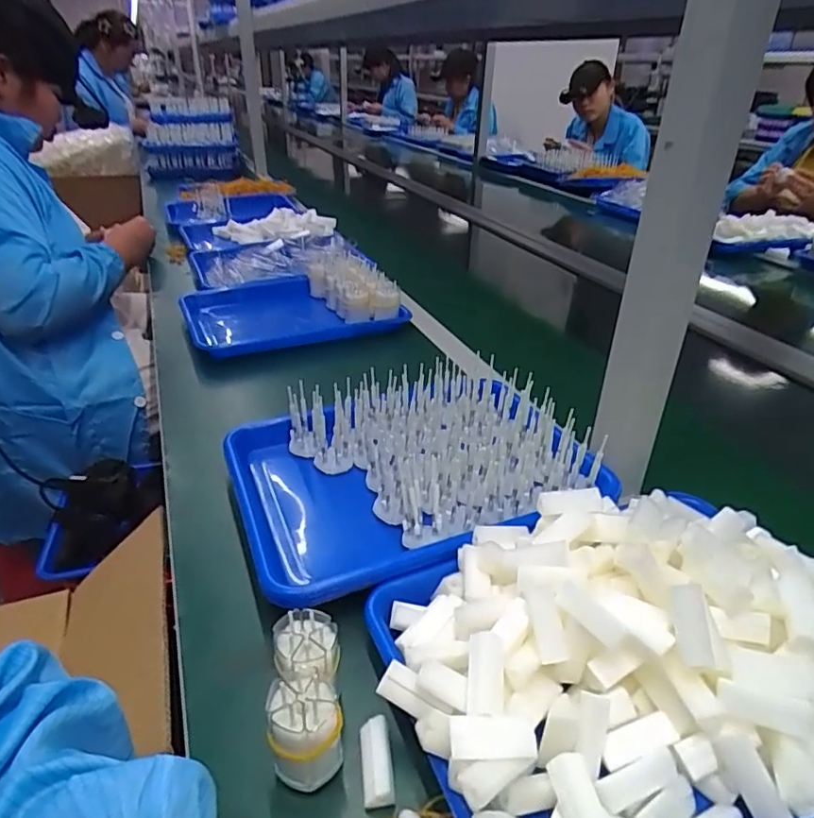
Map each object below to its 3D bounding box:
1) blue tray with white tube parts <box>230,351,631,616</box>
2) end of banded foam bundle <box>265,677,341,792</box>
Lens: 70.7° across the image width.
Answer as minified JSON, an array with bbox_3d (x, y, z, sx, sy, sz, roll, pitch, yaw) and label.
[{"bbox_3d":[0.005,0.048,0.551,0.325,0.070,0.240,-11,33,-20],"label":"blue tray with white tube parts"},{"bbox_3d":[-0.058,0.186,0.332,0.041,0.055,0.042,-2,31,-6],"label":"end of banded foam bundle"}]

